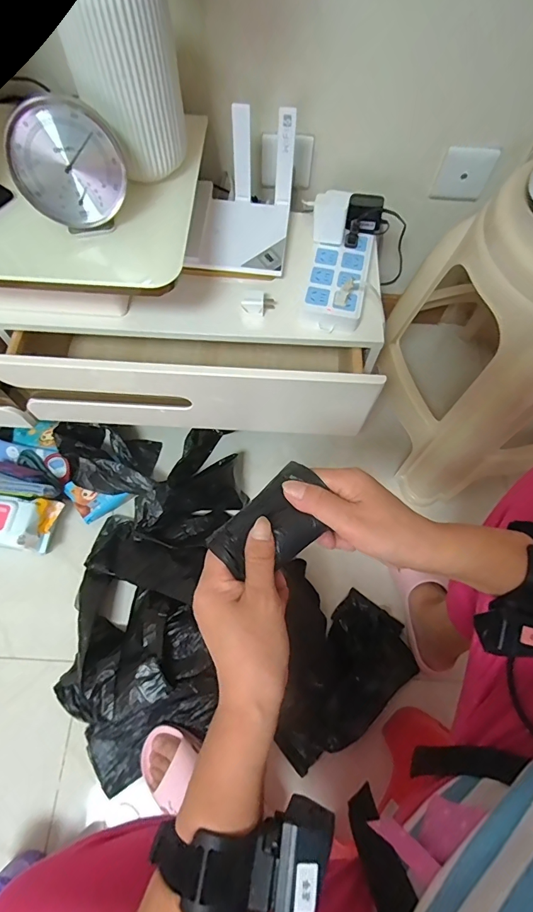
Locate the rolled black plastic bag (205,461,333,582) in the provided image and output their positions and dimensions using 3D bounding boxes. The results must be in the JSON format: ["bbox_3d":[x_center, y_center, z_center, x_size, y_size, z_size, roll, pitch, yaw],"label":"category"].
[{"bbox_3d":[0.009,0.050,0.311,0.055,0.022,0.097,41,73,14],"label":"rolled black plastic bag"}]

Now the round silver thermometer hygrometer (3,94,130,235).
[{"bbox_3d":[-0.226,-0.333,0.477,0.122,0.127,0.040,17,40,-31],"label":"round silver thermometer hygrometer"}]

